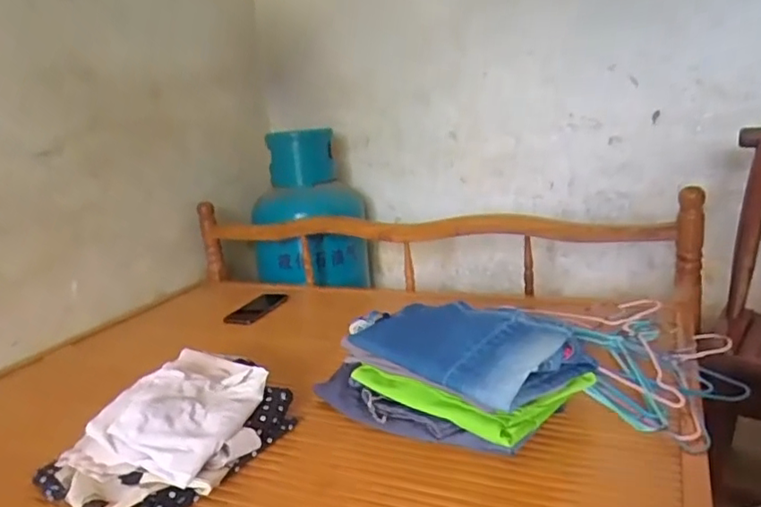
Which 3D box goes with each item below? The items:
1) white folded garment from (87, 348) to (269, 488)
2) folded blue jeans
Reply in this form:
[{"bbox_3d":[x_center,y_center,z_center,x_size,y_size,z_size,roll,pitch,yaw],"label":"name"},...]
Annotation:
[{"bbox_3d":[-0.241,0.189,0.746,0.162,0.061,0.223,0,16,19],"label":"white folded garment"},{"bbox_3d":[0.106,0.124,0.793,0.187,0.056,0.283,-19,20,-40],"label":"folded blue jeans"}]

